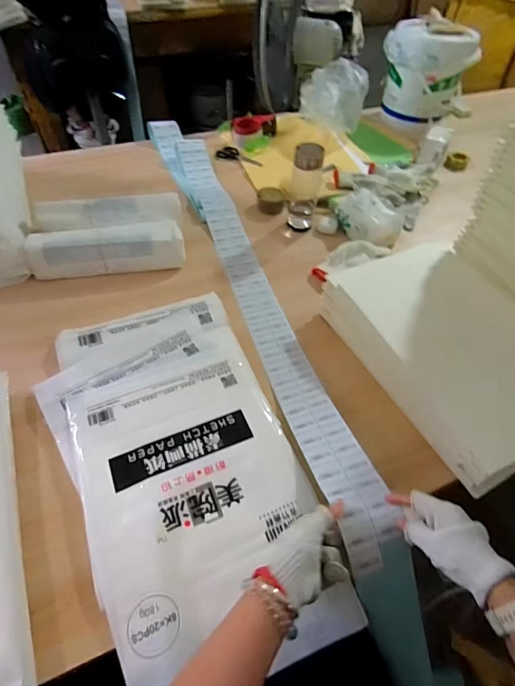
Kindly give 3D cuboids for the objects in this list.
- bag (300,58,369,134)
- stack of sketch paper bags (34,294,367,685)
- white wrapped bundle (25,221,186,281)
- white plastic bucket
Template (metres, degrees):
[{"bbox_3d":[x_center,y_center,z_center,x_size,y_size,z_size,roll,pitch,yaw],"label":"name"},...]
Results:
[{"bbox_3d":[0.218,-0.751,1.170,0.118,0.165,0.217,-18,55,-16],"label":"bag"},{"bbox_3d":[-0.111,0.162,0.575,0.314,0.038,0.568,-20,56,-17],"label":"stack of sketch paper bags"},{"bbox_3d":[-0.307,-0.195,0.796,0.302,0.074,0.073,-7,53,-8],"label":"white wrapped bundle"},{"bbox_3d":[0.532,-0.865,1.248,0.276,0.232,0.217,16,53,9],"label":"white plastic bucket"}]

